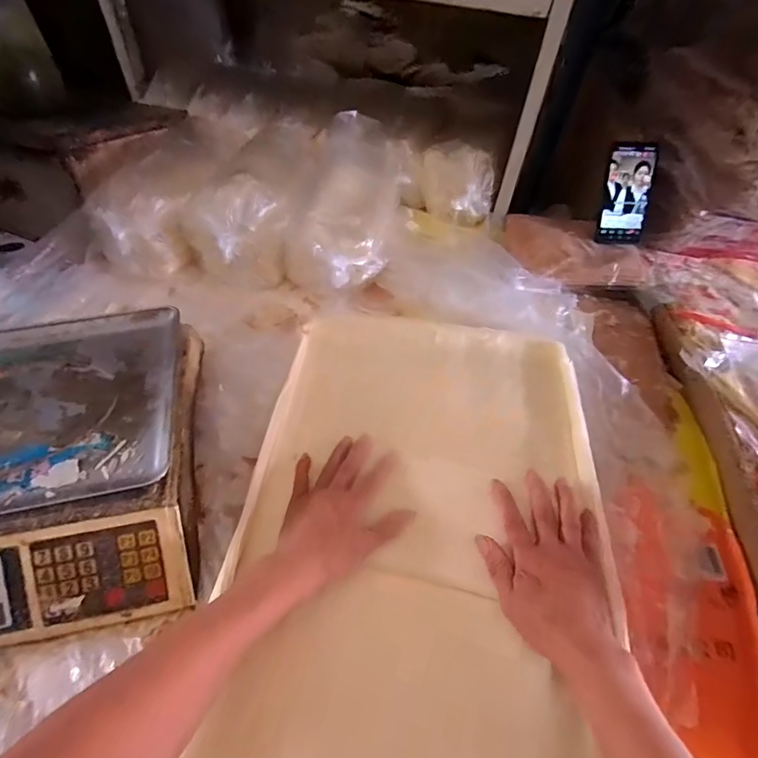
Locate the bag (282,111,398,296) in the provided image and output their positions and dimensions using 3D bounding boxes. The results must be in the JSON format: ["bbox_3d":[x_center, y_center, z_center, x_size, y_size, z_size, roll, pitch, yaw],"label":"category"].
[{"bbox_3d":[-0.051,-0.279,0.725,0.151,0.099,0.333,8,63,3],"label":"bag"}]

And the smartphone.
[{"bbox_3d":[0.411,-0.306,0.744,0.076,0.155,0.016,5,17,4],"label":"smartphone"}]

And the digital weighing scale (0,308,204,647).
[{"bbox_3d":[-0.367,0.086,0.453,0.346,0.092,0.315,-8,52,-10],"label":"digital weighing scale"}]

